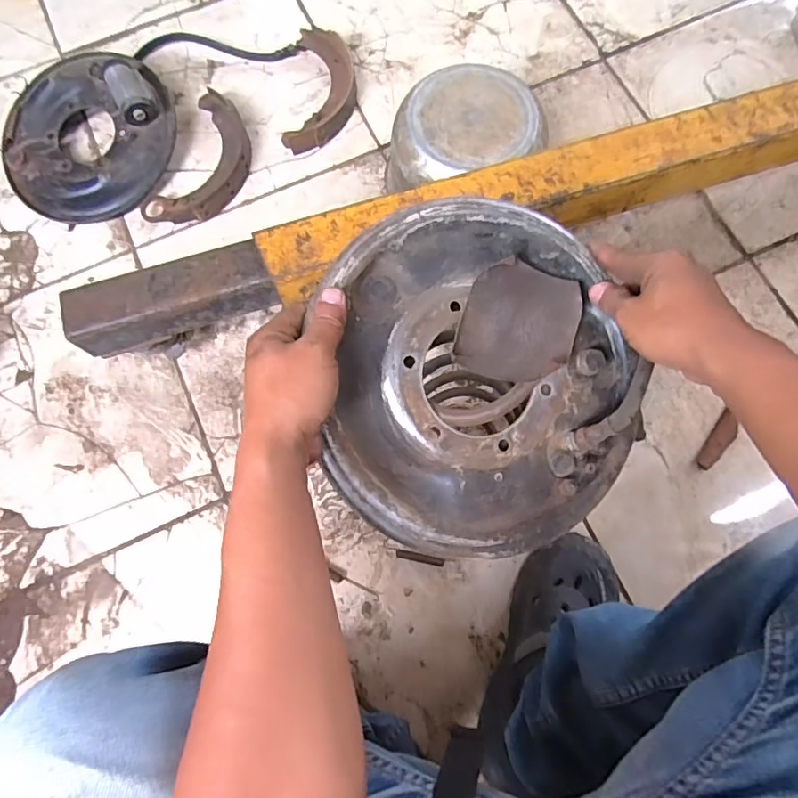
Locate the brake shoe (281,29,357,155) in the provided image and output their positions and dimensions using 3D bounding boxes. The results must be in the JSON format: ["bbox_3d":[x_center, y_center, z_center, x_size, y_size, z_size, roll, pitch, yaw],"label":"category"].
[{"bbox_3d":[-0.116,-0.482,0.838,0.097,0.033,0.210,6,77,2],"label":"brake shoe"}]

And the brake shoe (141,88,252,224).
[{"bbox_3d":[-0.292,-0.354,0.813,0.116,0.033,0.215,23,78,6],"label":"brake shoe"}]

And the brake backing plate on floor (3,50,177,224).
[{"bbox_3d":[-0.471,-0.401,0.801,0.257,0.091,0.245,0,77,1],"label":"brake backing plate on floor"}]

